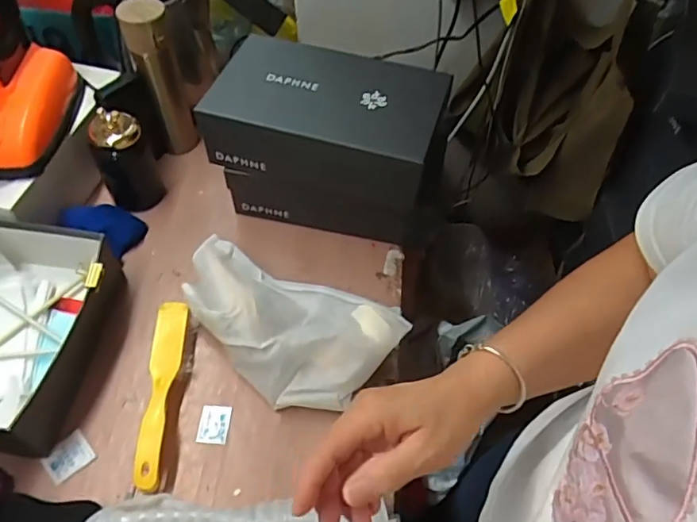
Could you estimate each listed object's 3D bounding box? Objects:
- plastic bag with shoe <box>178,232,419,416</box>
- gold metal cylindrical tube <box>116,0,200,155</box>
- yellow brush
[{"bbox_3d":[-0.083,0.084,0.677,0.269,0.090,0.144,24,57,13],"label":"plastic bag with shoe"},{"bbox_3d":[-0.281,-0.269,0.827,0.067,0.242,0.065,-18,58,-15],"label":"gold metal cylindrical tube"},{"bbox_3d":[-0.224,0.155,0.654,0.049,0.041,0.228,4,55,-1],"label":"yellow brush"}]

